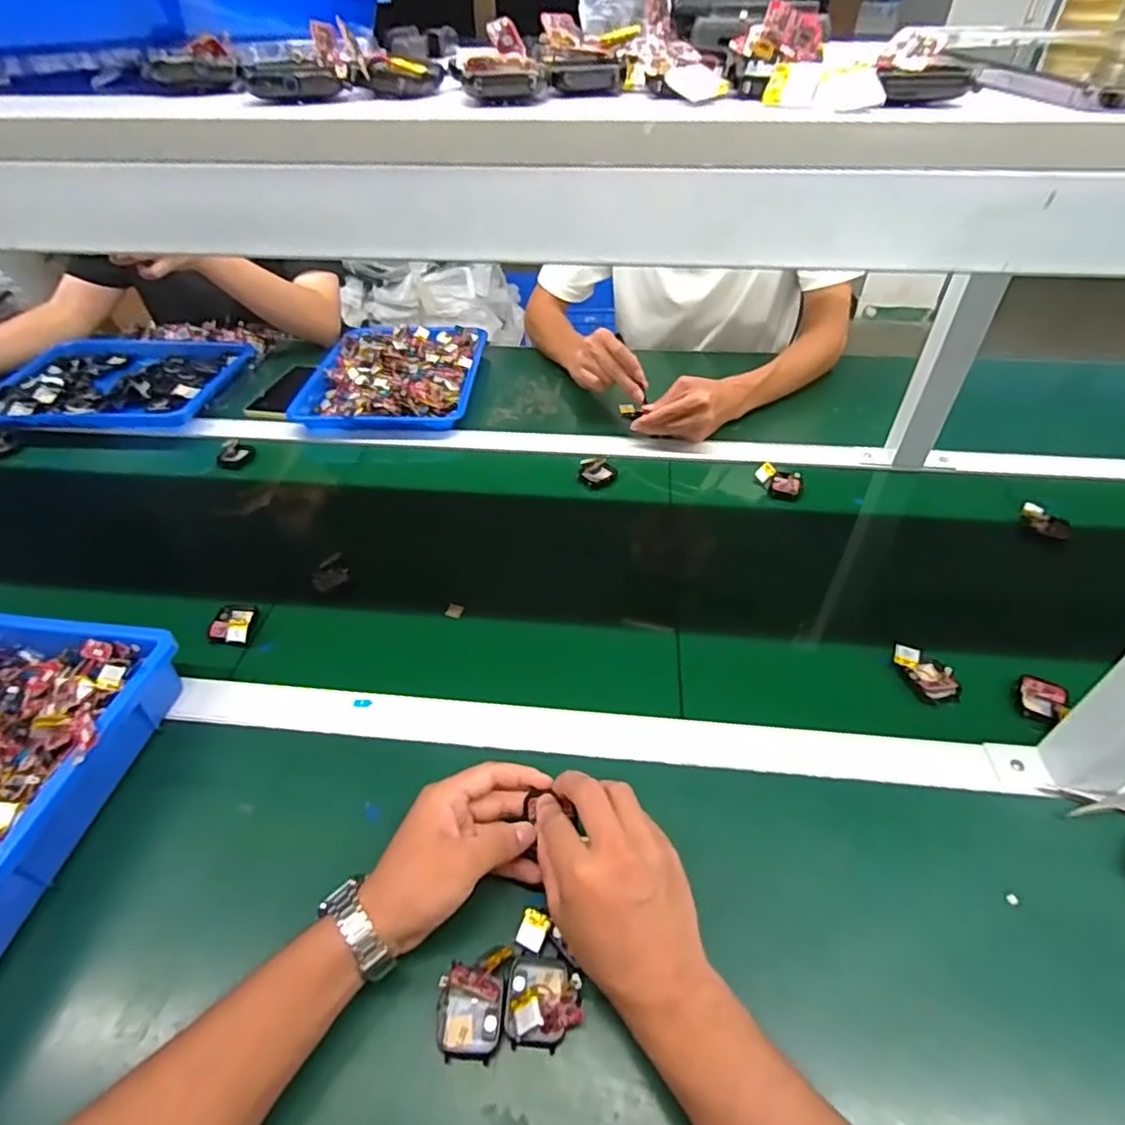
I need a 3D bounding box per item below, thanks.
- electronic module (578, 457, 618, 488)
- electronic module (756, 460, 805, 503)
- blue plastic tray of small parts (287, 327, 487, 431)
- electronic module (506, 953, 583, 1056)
[{"bbox_3d":[0.045,-0.115,0.778,0.045,0.027,0.033,-2,44,0],"label":"electronic module"},{"bbox_3d":[0.269,-0.099,0.765,0.058,0.024,0.037,22,48,22],"label":"electronic module"},{"bbox_3d":[-0.261,-0.300,0.965,0.256,0.031,0.305,1,44,3],"label":"blue plastic tray of small parts"},{"bbox_3d":[-0.011,0.264,0.373,0.045,0.023,0.045,2,44,4],"label":"electronic module"}]

